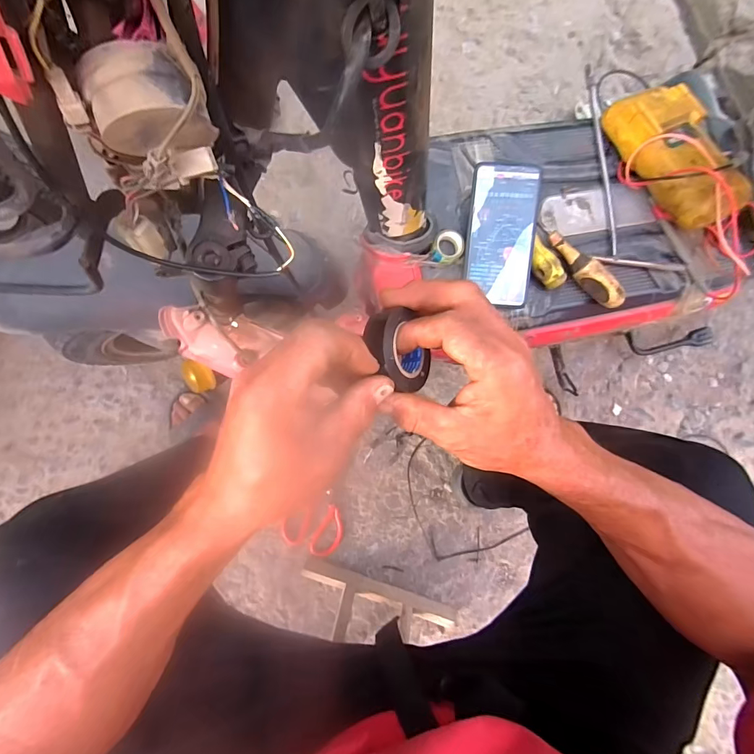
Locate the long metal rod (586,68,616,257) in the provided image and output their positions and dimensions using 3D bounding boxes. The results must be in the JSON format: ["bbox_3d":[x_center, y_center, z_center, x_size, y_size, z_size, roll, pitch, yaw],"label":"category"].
[{"bbox_3d":[0.288,-0.279,0.519,0.012,0.010,0.252,-5,83,-5],"label":"long metal rod"}]

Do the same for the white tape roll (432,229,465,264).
[{"bbox_3d":[0.085,-0.154,0.485,0.034,0.021,0.037,0,84,-4],"label":"white tape roll"}]

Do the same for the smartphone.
[{"bbox_3d":[0.145,-0.166,0.472,0.074,0.008,0.159,6,94,9],"label":"smartphone"}]

